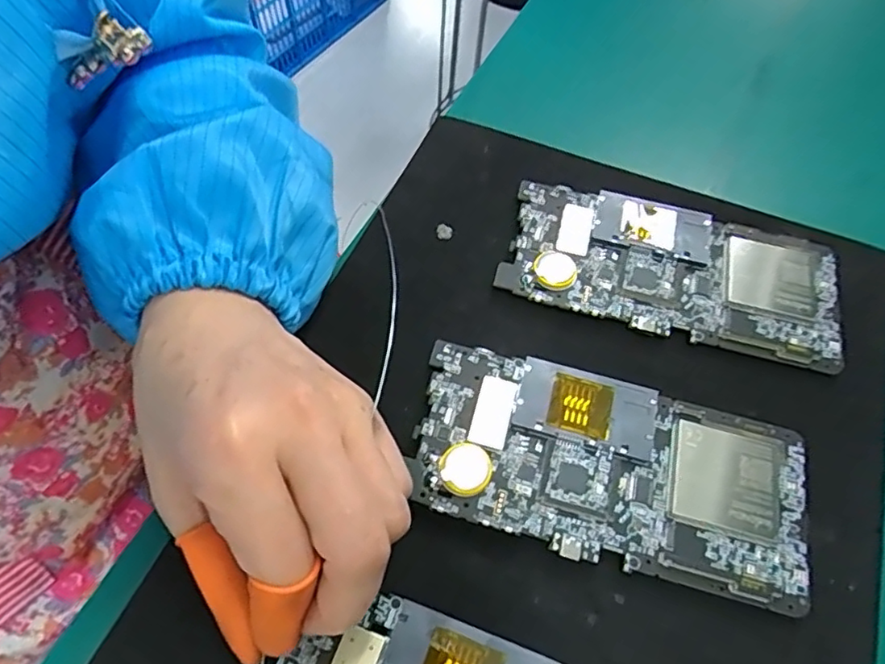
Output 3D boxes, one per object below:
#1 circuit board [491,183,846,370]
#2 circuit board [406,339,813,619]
[{"bbox_3d":[0.106,-0.031,0.276,0.149,0.009,0.067,16,62,8],"label":"circuit board"},{"bbox_3d":[0.064,0.052,0.232,0.149,0.009,0.069,16,62,7],"label":"circuit board"}]

